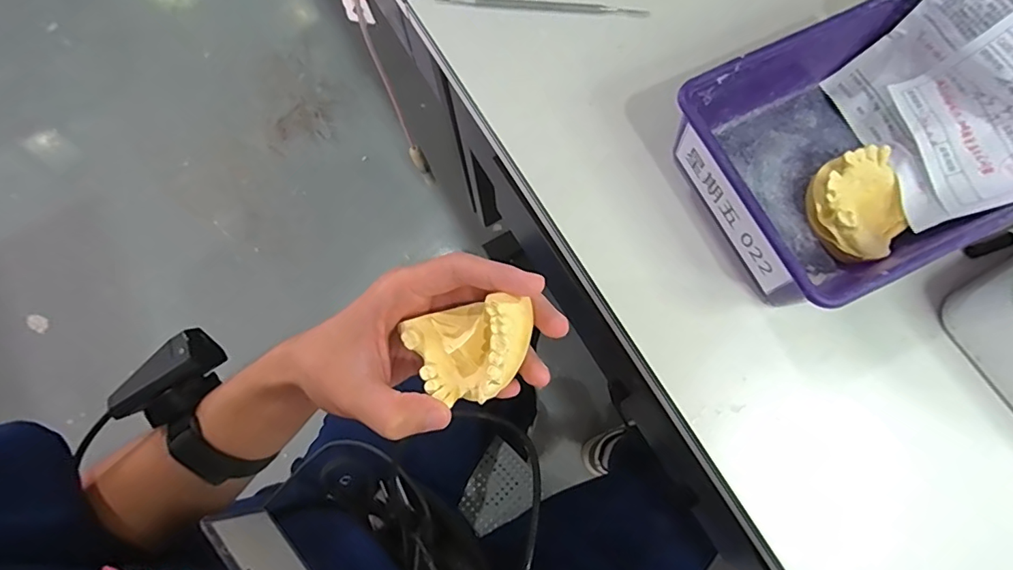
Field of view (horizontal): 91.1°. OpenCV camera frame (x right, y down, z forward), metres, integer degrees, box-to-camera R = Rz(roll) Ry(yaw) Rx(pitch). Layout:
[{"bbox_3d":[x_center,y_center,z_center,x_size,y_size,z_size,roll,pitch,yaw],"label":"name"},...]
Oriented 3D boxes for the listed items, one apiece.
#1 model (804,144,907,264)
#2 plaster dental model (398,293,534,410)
[{"bbox_3d":[0.230,-0.050,0.326,0.051,0.031,0.067,-19,75,-3],"label":"model"},{"bbox_3d":[-0.018,0.035,0.262,0.075,0.040,0.051,-16,96,40],"label":"plaster dental model"}]

